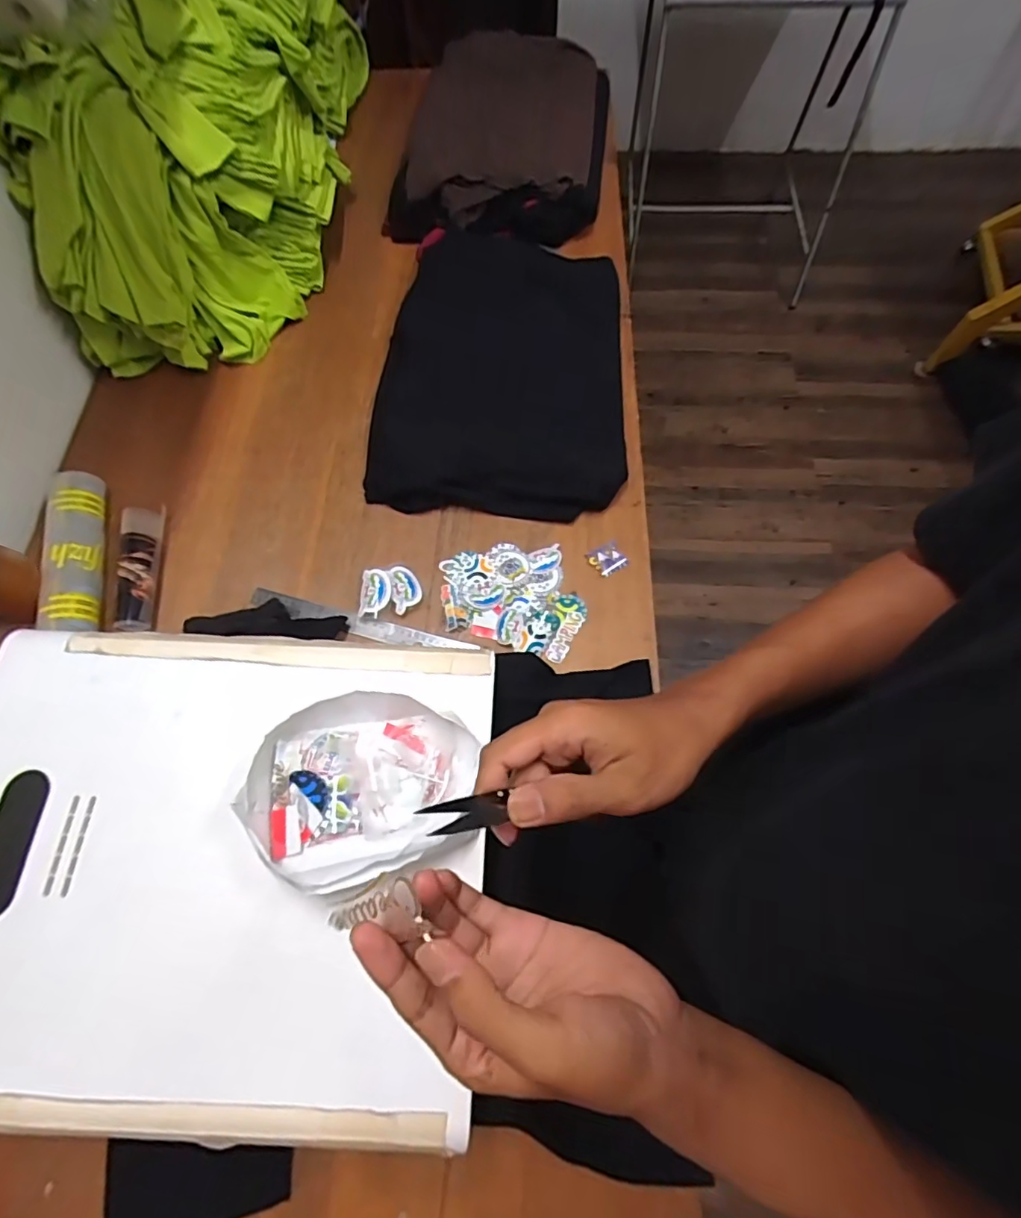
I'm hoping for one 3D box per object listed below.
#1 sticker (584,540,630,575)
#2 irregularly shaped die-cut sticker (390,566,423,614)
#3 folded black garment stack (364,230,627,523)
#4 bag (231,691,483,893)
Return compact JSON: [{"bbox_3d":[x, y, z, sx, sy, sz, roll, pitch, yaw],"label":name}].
[{"bbox_3d":[0.134,-0.071,0.793,0.048,0.004,0.044,-31,69,-11],"label":"sticker"},{"bbox_3d":[-0.141,-0.029,0.771,0.042,0.006,0.063,-14,75,-16],"label":"irregularly shaped die-cut sticker"},{"bbox_3d":[-0.008,-0.391,0.892,0.375,0.106,0.528,4,67,4],"label":"folded black garment stack"},{"bbox_3d":[-0.129,0.154,0.499,0.193,0.041,0.167,7,67,5],"label":"bag"}]

